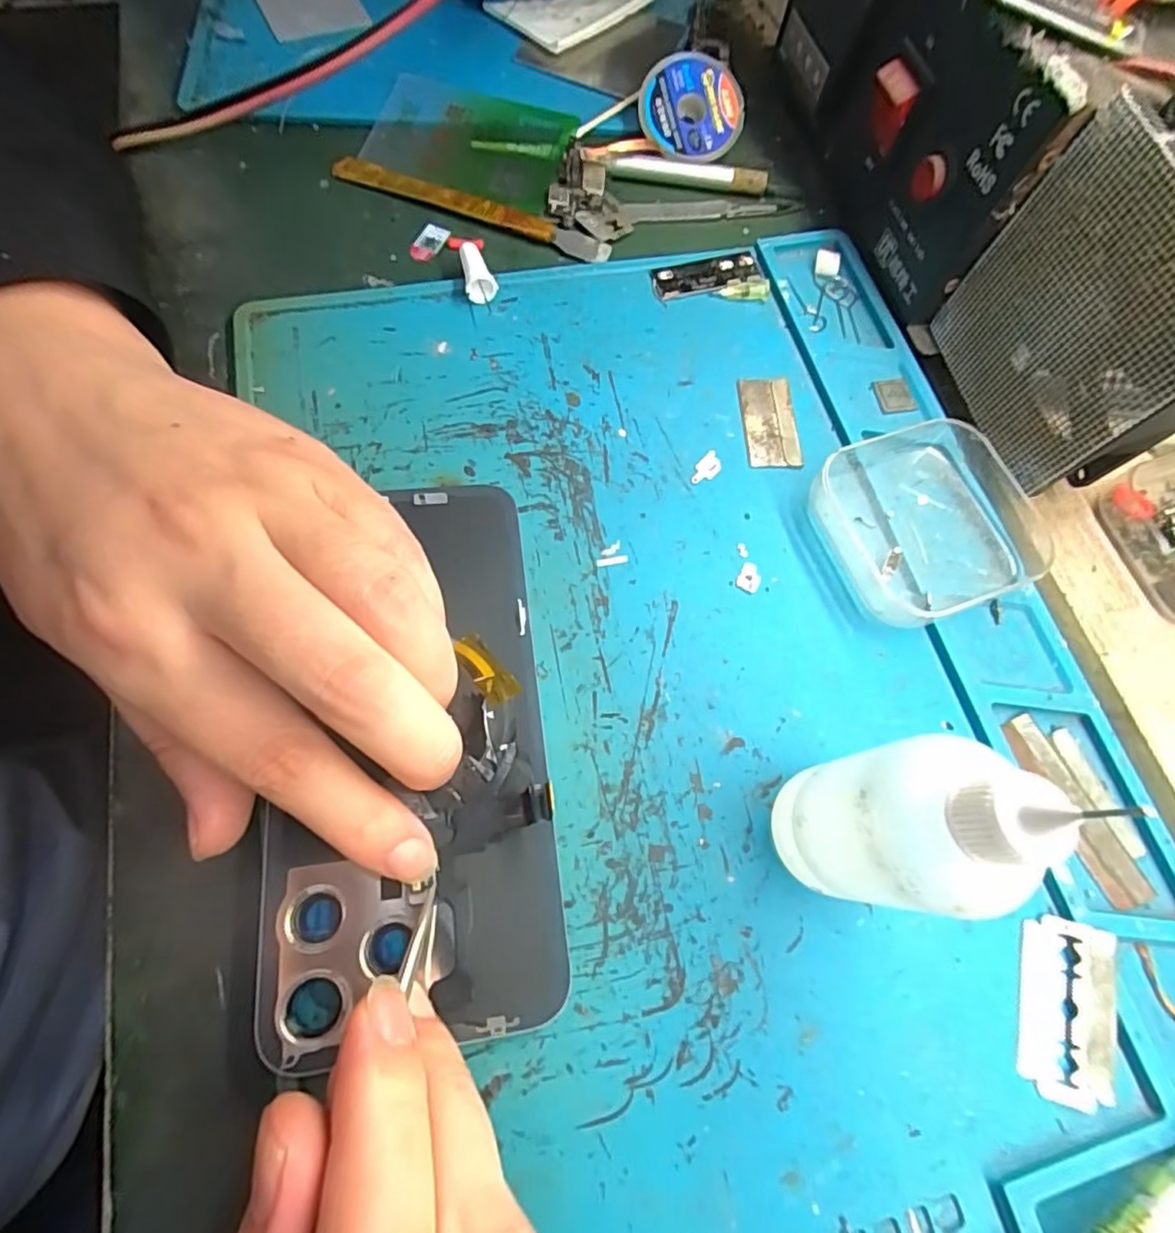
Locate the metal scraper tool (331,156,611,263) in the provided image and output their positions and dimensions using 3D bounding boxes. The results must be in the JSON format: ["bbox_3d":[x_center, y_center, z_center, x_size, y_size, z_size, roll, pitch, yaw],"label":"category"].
[{"bbox_3d":[-0.047,-0.170,0.248,0.118,0.008,0.011,21,69,4],"label":"metal scraper tool"}]

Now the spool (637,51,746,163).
[{"bbox_3d":[0.046,-0.220,0.262,0.044,0.009,0.042,0,95,-1],"label":"spool"}]

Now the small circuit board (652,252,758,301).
[{"bbox_3d":[0.048,-0.138,0.243,0.043,0.004,0.016,-11,70,-8],"label":"small circuit board"}]

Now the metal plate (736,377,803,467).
[{"bbox_3d":[0.067,-0.071,0.219,0.019,0.004,0.038,0,69,-4],"label":"metal plate"}]

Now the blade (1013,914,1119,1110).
[{"bbox_3d":[0.125,0.103,0.158,0.022,0.004,0.042,12,72,14],"label":"blade"}]

